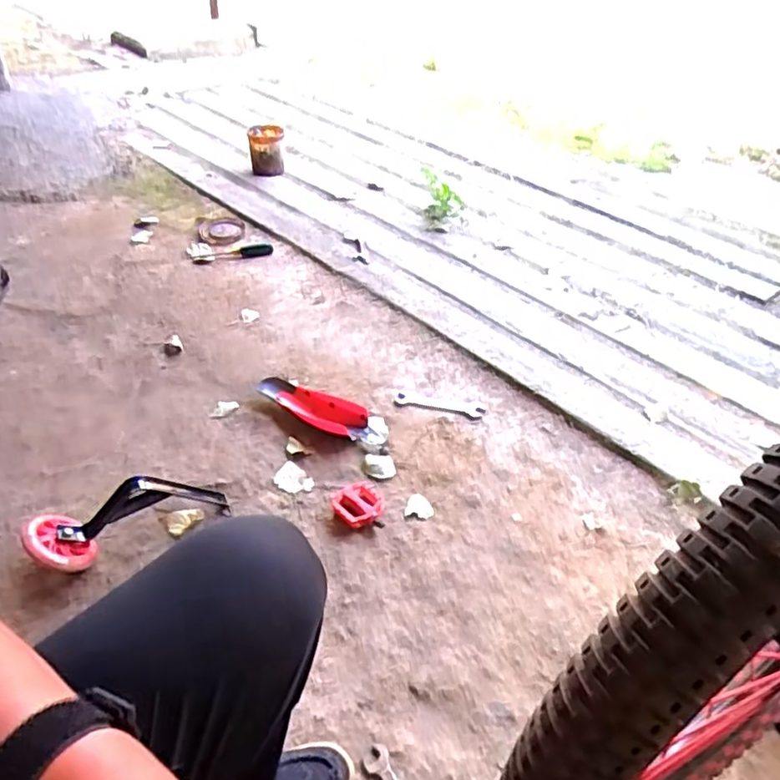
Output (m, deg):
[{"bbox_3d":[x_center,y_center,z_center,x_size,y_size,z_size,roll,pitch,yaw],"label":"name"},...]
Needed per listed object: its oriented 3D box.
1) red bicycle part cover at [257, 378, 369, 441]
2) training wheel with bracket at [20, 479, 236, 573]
[{"bbox_3d":[-0.155,0.033,1.213,0.255,0.035,0.075,23,47,21],"label":"red bicycle part cover"},{"bbox_3d":[-0.416,0.198,0.952,0.257,0.099,0.094,-17,45,-23],"label":"training wheel with bracket"}]

